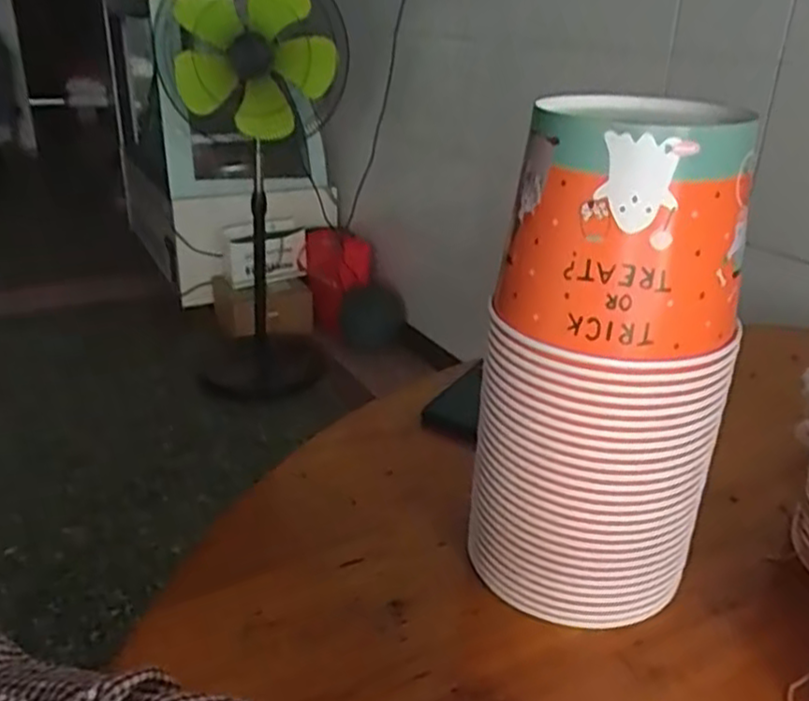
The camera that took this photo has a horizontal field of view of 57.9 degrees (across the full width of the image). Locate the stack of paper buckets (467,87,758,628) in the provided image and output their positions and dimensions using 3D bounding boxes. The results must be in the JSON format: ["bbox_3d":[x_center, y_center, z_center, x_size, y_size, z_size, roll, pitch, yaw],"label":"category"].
[{"bbox_3d":[0.131,0.017,0.494,0.125,0.339,0.142,-19,32,-37],"label":"stack of paper buckets"}]

